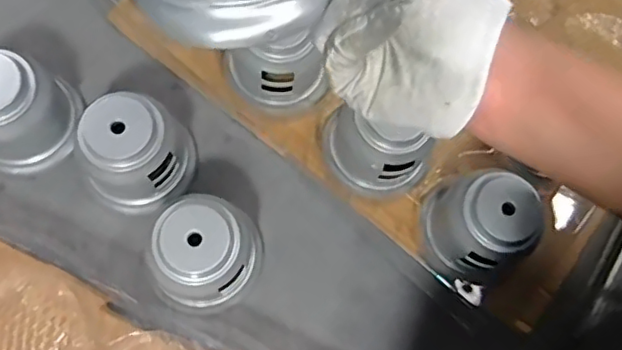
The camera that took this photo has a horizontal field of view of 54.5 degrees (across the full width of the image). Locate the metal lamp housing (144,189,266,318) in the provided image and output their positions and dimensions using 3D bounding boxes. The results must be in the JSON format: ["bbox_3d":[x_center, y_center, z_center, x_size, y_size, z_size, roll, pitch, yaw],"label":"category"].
[{"bbox_3d":[-0.076,0.058,0.438,0.084,0.084,0.077,1,77,-4],"label":"metal lamp housing"}]

